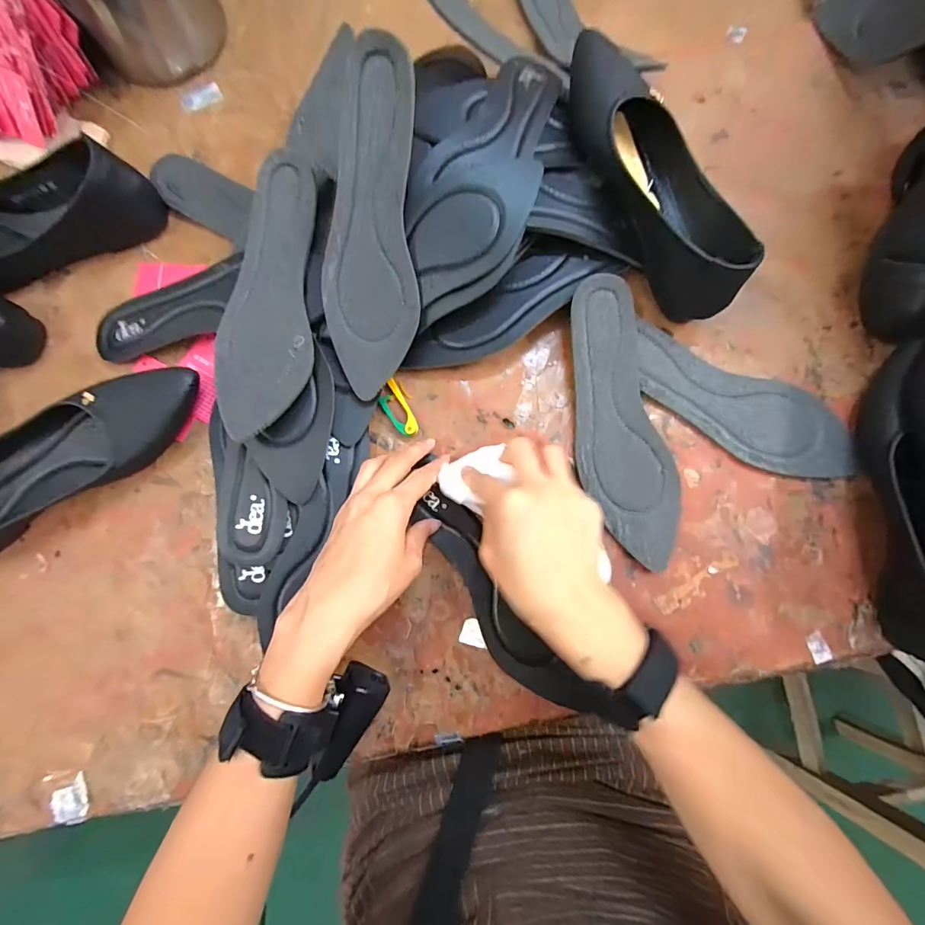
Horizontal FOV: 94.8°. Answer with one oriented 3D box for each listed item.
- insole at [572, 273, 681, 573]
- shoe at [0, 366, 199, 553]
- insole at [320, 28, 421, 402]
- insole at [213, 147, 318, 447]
[{"bbox_3d":[0.134,-0.036,0.362,0.074,0.016,0.239,-9,88,7],"label":"insole"},{"bbox_3d":[-0.337,-0.003,0.351,0.248,0.056,0.086,-37,81,-5],"label":"shoe"},{"bbox_3d":[-0.072,-0.173,0.329,0.076,0.020,0.233,7,109,2],"label":"insole"},{"bbox_3d":[-0.164,-0.134,0.359,0.076,0.048,0.233,1,80,1],"label":"insole"}]

